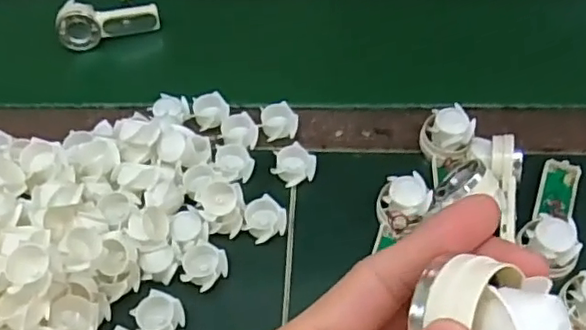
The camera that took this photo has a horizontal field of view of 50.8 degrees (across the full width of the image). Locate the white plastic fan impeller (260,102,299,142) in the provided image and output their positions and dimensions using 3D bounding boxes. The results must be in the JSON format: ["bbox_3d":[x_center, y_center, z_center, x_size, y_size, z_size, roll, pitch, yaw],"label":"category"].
[{"bbox_3d":[-0.010,-0.035,0.493,0.028,0.009,0.031,-11,54,-4],"label":"white plastic fan impeller"}]

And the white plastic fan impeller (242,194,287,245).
[{"bbox_3d":[-0.021,0.038,0.440,0.029,0.012,0.029,-2,54,3],"label":"white plastic fan impeller"}]

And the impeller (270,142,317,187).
[{"bbox_3d":[0.001,-0.001,0.466,0.032,0.011,0.028,-16,55,-7],"label":"impeller"}]

